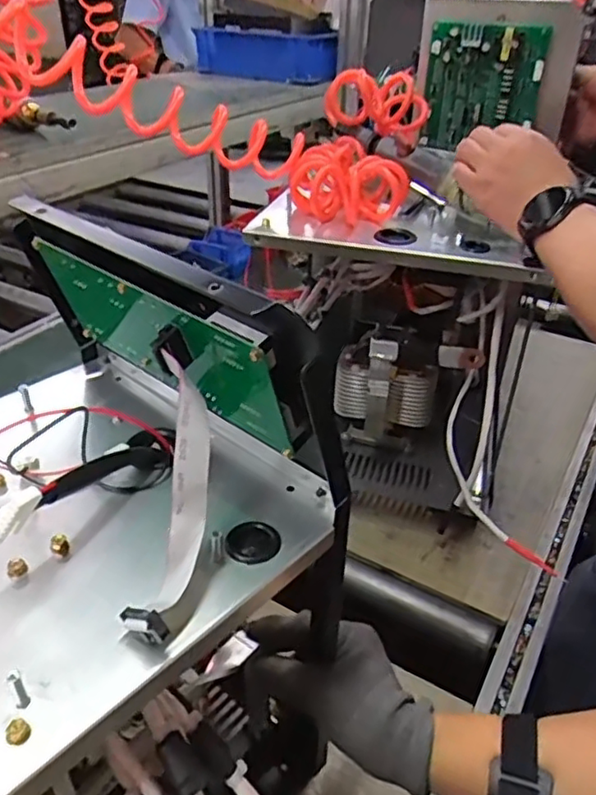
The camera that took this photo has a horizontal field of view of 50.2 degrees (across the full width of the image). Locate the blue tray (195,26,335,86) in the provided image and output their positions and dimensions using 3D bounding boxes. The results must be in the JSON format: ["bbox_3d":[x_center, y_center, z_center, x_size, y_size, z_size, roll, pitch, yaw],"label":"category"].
[{"bbox_3d":[-0.069,-0.671,1.259,0.281,0.094,0.108,22,39,28],"label":"blue tray"}]

